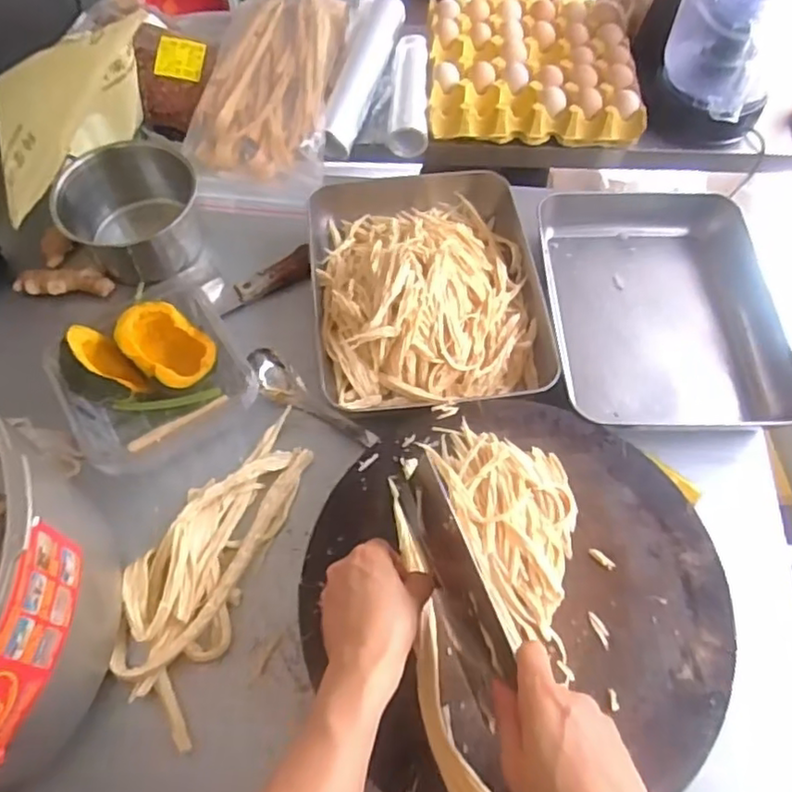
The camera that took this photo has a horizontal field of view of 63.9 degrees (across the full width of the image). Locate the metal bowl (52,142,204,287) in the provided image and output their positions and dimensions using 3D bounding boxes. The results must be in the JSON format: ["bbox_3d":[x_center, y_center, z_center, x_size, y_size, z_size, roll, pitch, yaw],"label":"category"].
[{"bbox_3d":[-0.299,-0.209,0.722,0.138,0.105,0.132,33,67,16],"label":"metal bowl"}]

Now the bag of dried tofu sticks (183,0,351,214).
[{"bbox_3d":[-0.164,-0.435,0.870,0.170,0.041,0.453,5,63,3],"label":"bag of dried tofu sticks"}]

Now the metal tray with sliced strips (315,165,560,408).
[{"bbox_3d":[0.031,-0.133,0.686,0.231,0.080,0.311,-7,63,-4],"label":"metal tray with sliced strips"}]

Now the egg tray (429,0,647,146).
[{"bbox_3d":[0.196,-0.484,0.929,0.289,0.051,0.274,1,63,0],"label":"egg tray"}]

